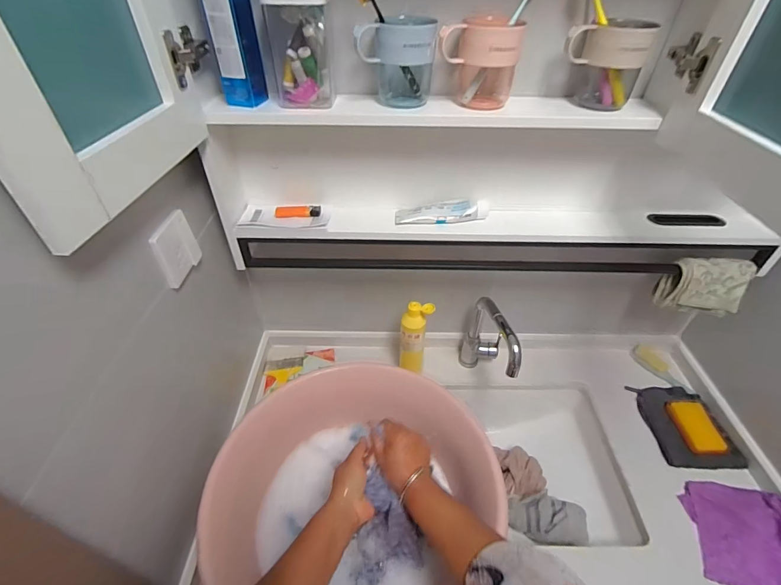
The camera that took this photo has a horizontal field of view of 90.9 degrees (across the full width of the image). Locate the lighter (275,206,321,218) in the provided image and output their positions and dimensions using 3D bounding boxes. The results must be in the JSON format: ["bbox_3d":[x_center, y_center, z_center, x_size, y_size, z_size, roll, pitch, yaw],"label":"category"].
[{"bbox_3d":[-0.168,-0.148,0.701,0.080,0.014,0.017,-4,43,-5],"label":"lighter"}]

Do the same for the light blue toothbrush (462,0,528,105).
[{"bbox_3d":[0.158,-0.359,0.534,0.016,0.197,0.016,12,28,-44],"label":"light blue toothbrush"}]

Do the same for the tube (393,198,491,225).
[{"bbox_3d":[0.094,-0.143,0.691,0.166,0.034,0.042,-1,42,-2],"label":"tube"}]

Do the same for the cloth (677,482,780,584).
[{"bbox_3d":[0.617,0.413,0.654,0.167,0.049,0.167,8,43,8],"label":"cloth"}]

